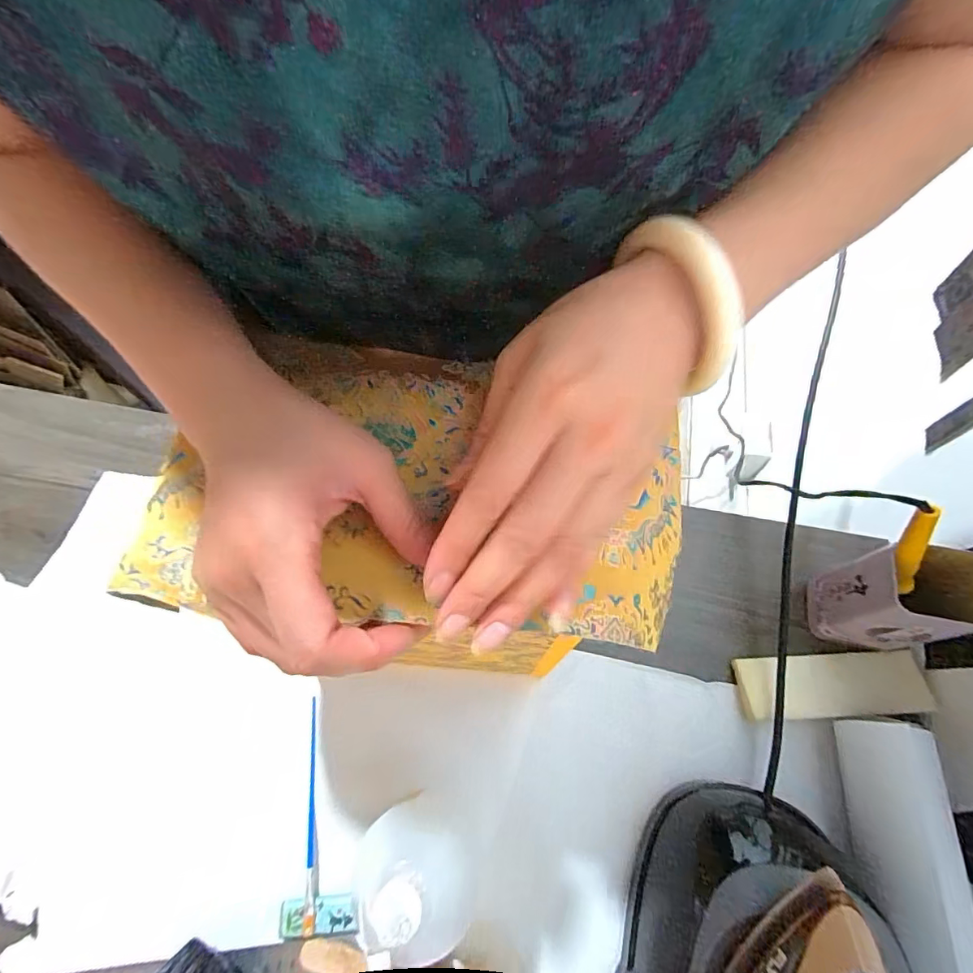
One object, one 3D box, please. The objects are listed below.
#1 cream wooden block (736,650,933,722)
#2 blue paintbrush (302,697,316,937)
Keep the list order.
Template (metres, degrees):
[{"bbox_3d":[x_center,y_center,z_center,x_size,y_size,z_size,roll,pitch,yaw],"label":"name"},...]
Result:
[{"bbox_3d":[0.296,0.170,0.400,0.149,0.017,0.049,-3,62,0],"label":"cream wooden block"},{"bbox_3d":[-0.144,0.262,0.382,0.009,0.010,0.160,-10,63,-3],"label":"blue paintbrush"}]

